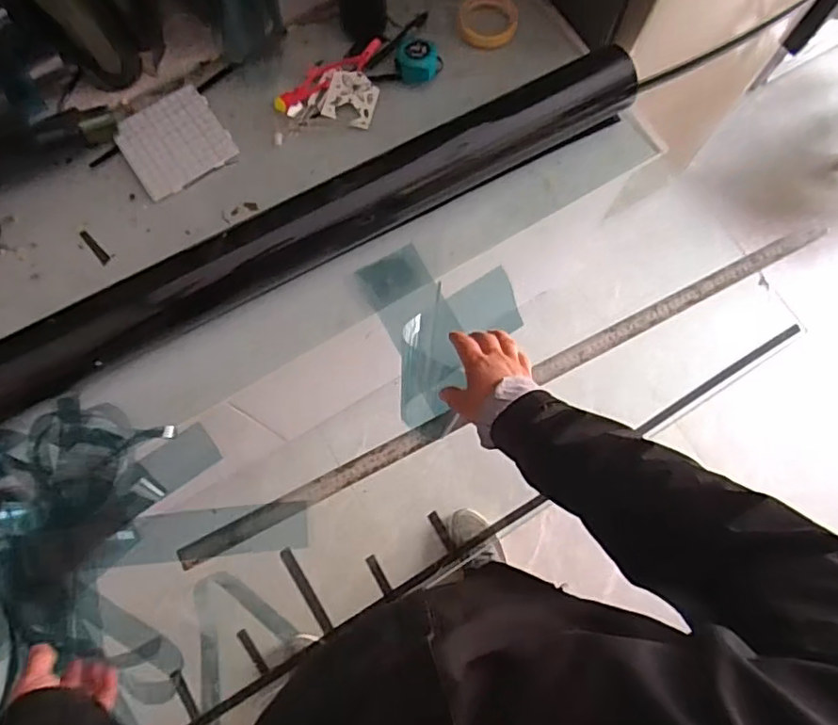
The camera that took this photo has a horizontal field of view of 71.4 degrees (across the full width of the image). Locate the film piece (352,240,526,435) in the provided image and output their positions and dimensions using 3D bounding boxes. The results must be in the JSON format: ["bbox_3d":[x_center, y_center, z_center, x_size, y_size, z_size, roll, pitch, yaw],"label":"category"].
[{"bbox_3d":[0.045,-0.052,0.814,0.198,0.071,0.264,-17,77,-5],"label":"film piece"}]

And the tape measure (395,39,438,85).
[{"bbox_3d":[-0.002,-0.474,0.907,0.070,0.032,0.066,1,76,0],"label":"tape measure"}]

